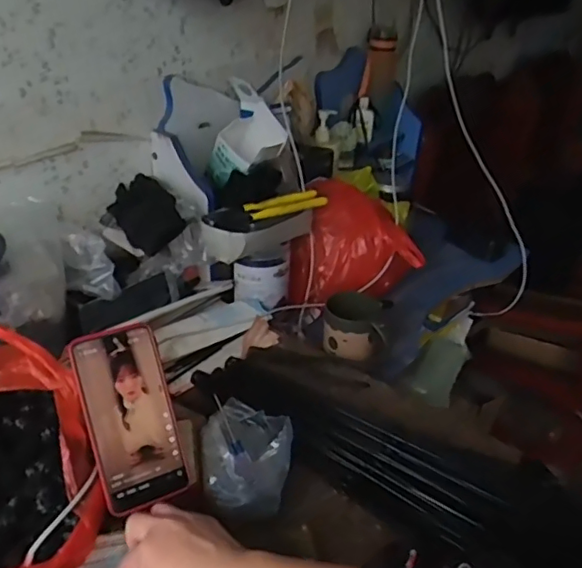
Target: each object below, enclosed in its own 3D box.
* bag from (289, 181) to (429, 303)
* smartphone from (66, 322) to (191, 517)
[{"bbox_3d":[0.099,-0.068,0.981,0.210,0.168,0.118,-4,31,-12],"label":"bag"},{"bbox_3d":[-0.149,0.121,0.530,0.077,0.160,0.014,-14,-3,-27],"label":"smartphone"}]

